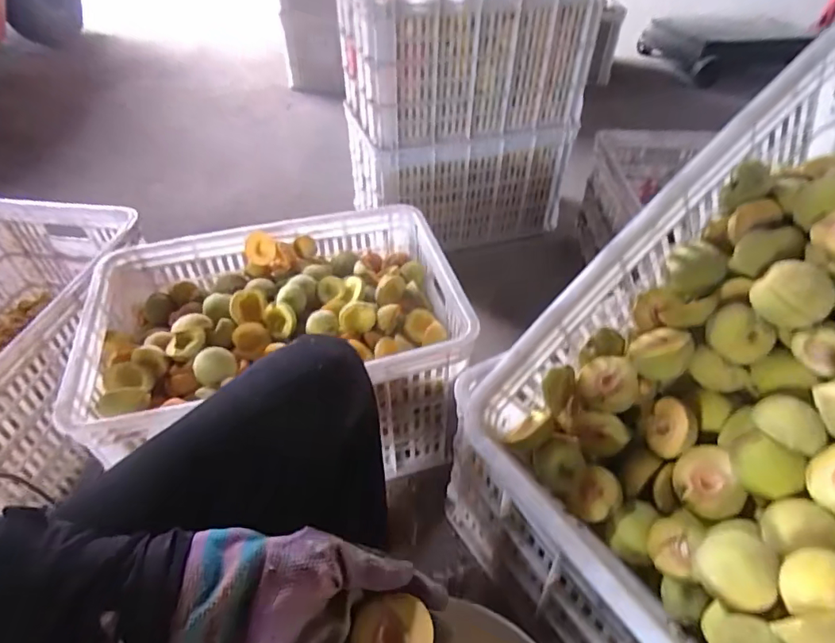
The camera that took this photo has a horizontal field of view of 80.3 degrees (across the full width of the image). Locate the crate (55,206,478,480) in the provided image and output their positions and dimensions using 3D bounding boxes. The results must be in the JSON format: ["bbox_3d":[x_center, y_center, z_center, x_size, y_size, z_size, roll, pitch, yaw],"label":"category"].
[{"bbox_3d":[-0.205,0.052,0.801,0.506,0.269,0.359,-11,44,-12],"label":"crate"}]

